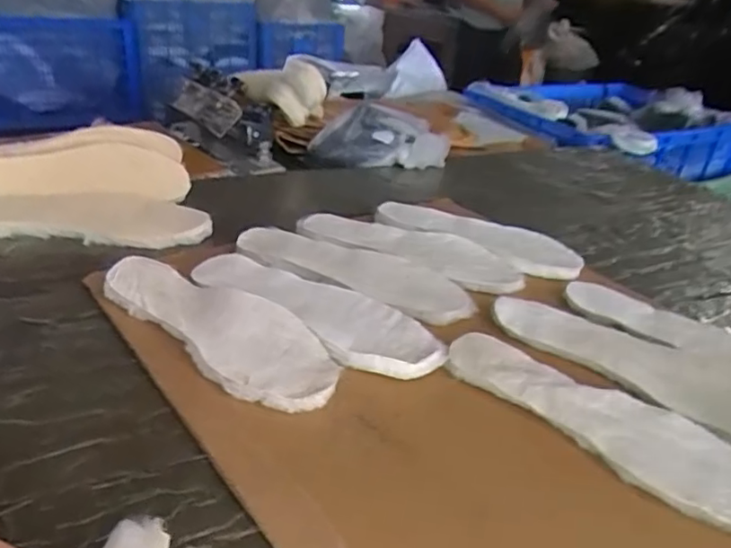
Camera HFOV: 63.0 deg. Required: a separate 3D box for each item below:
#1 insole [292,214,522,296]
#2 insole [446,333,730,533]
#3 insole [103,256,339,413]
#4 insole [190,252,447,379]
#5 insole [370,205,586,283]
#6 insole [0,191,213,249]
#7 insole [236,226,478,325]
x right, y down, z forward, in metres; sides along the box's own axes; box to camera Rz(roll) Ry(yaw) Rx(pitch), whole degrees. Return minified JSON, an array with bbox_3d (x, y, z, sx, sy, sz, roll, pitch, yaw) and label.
[{"bbox_3d":[0.050,-0.036,0.743,0.283,0.007,0.109,11,28,12],"label":"insole"},{"bbox_3d":[0.197,0.120,0.497,0.277,0.013,0.089,25,34,34],"label":"insole"},{"bbox_3d":[-0.137,0.044,0.562,0.274,0.016,0.096,27,43,32],"label":"insole"},{"bbox_3d":[-0.051,0.029,0.601,0.277,0.012,0.100,19,31,25],"label":"insole"},{"bbox_3d":[0.150,-0.053,0.798,0.274,0.014,0.108,20,33,25],"label":"insole"},{"bbox_3d":[-0.341,-0.071,0.743,0.283,0.022,0.103,2,28,-6],"label":"insole"},{"bbox_3d":[-0.015,-0.008,0.679,0.282,0.011,0.100,15,30,19],"label":"insole"}]

